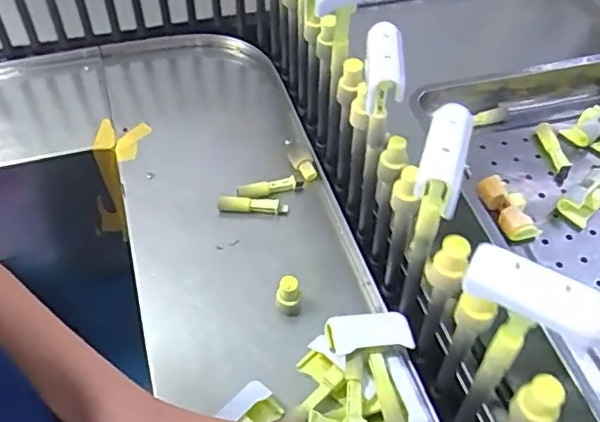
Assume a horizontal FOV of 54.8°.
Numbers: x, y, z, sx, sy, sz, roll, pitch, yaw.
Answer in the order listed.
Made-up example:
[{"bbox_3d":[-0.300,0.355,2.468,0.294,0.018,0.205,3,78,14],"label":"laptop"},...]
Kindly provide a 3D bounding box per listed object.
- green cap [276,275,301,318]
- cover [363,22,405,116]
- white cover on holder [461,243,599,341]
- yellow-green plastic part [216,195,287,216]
[{"bbox_3d":[-0.012,0.085,0.583,0.023,0.039,0.019,-8,51,-7],"label":"green cap"},{"bbox_3d":[0.067,-0.118,0.464,0.029,0.036,0.073,4,51,2],"label":"cover"},{"bbox_3d":[0.131,0.046,0.325,0.075,0.025,0.022,31,57,22],"label":"white cover on holder"},{"bbox_3d":[-0.057,-0.007,0.677,0.081,0.012,0.016,8,51,5],"label":"yellow-green plastic part"}]

